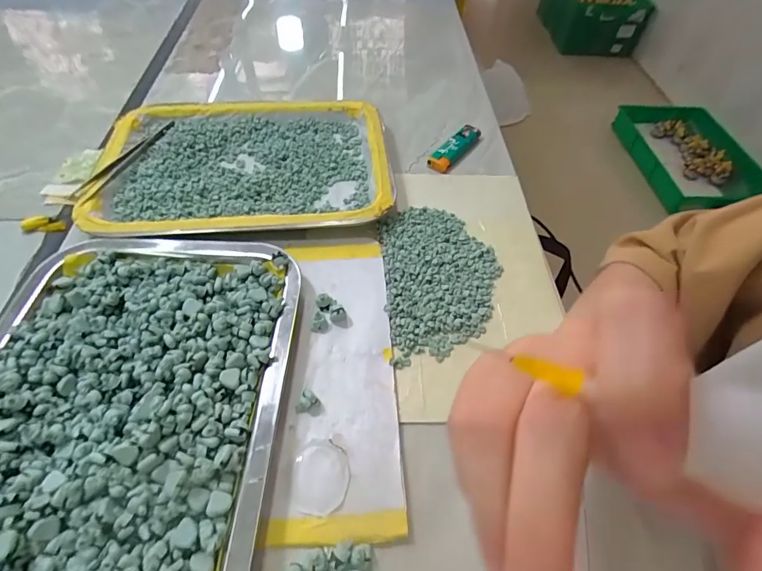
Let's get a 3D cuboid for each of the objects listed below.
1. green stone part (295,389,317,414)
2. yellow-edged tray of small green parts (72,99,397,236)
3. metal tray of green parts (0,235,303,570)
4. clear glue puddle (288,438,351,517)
[{"bbox_3d":[-0.048,0.073,0.257,0.014,0.009,0.011,-32,60,-25],"label":"green stone part"},{"bbox_3d":[-0.126,-0.114,0.384,0.259,0.023,0.185,-3,52,-5],"label":"yellow-edged tray of small green parts"},{"bbox_3d":[-0.157,0.071,0.238,0.192,0.029,0.260,2,52,-1],"label":"metal tray of green parts"},{"bbox_3d":[-0.035,0.109,0.236,0.032,0.004,0.039,6,52,2],"label":"clear glue puddle"}]

